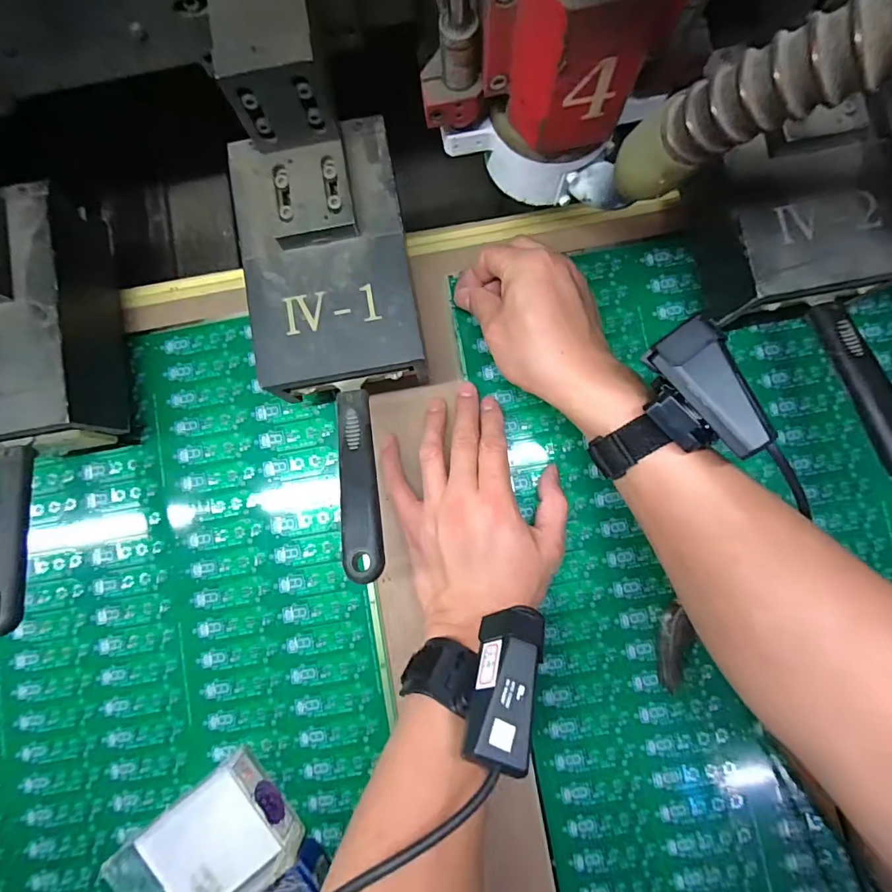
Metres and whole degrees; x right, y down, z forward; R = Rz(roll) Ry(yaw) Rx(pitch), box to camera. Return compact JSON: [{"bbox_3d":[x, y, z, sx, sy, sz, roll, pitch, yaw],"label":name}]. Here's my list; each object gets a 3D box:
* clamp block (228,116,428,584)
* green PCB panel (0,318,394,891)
[{"bbox_3d":[-0.067,-0.066,0.292,0.103,0.044,0.276,-10,84,1],"label":"clamp block"},{"bbox_3d":[-0.269,0.196,0.354,0.433,0.017,0.540,-11,84,1],"label":"green PCB panel"}]

